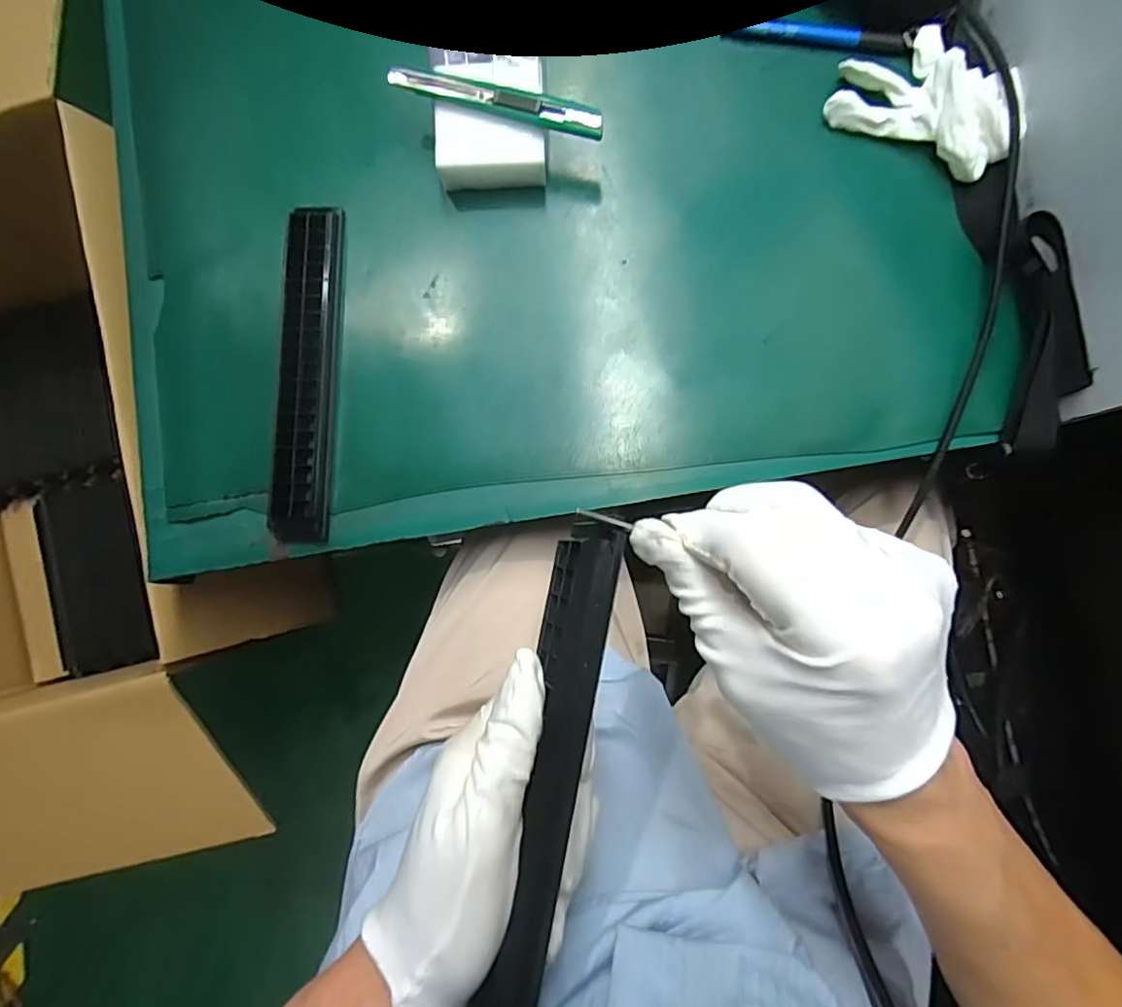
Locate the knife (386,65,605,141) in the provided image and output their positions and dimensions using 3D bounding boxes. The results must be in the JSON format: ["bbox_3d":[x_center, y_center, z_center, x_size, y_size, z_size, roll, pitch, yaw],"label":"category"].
[{"bbox_3d":[-0.042,-0.263,0.385,0.144,0.007,0.018,16,87,4],"label":"knife"}]

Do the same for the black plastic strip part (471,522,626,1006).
[{"bbox_3d":[-0.005,0.103,0.218,0.025,0.010,0.193,10,81,4],"label":"black plastic strip part"}]

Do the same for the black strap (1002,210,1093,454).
[{"bbox_3d":[0.301,-0.105,0.371,0.033,0.032,0.140,1,86,3],"label":"black strap"}]

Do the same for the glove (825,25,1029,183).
[{"bbox_3d":[0.248,-0.275,0.391,0.114,0.032,0.081,29,88,5],"label":"glove"}]

